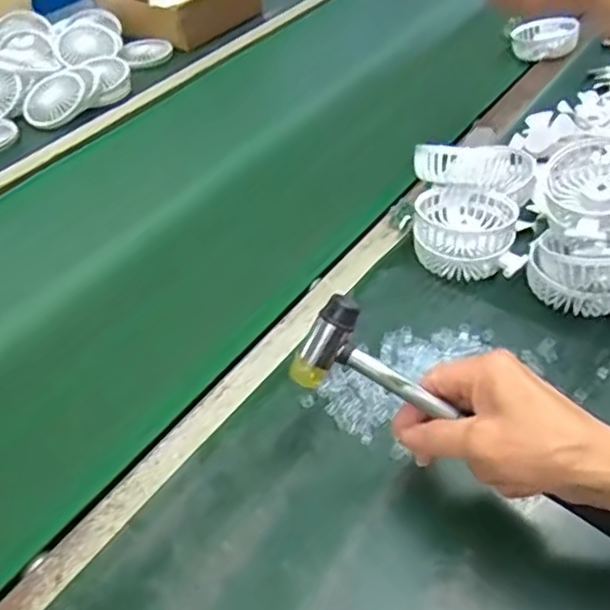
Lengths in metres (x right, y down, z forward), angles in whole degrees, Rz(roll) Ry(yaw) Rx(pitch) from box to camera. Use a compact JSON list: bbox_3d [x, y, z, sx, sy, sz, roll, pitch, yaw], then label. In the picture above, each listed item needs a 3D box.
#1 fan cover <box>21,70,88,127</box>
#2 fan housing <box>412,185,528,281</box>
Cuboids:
[{"bbox_3d":[-0.332,-0.273,0.848,0.076,0.016,0.090,33,70,13],"label":"fan cover"},{"bbox_3d":[0.152,-0.068,0.591,0.103,0.049,0.085,14,47,16],"label":"fan housing"}]

